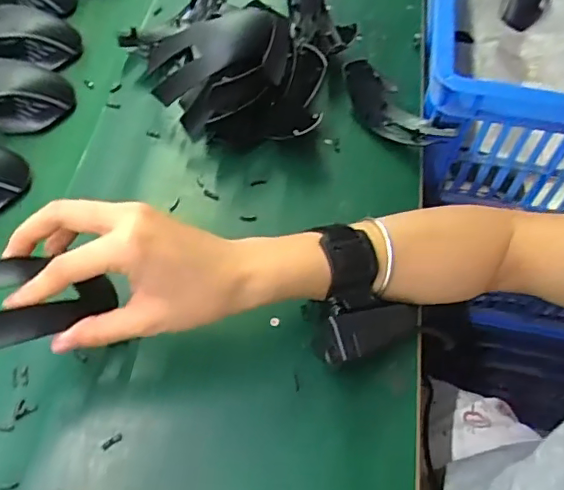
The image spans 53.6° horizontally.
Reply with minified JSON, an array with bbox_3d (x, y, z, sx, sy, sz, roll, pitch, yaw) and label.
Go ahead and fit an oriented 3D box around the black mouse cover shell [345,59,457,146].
[{"bbox_3d":[0.103,-0.131,0.537,0.054,0.035,0.126,-34,65,-23],"label":"black mouse cover shell"}]

